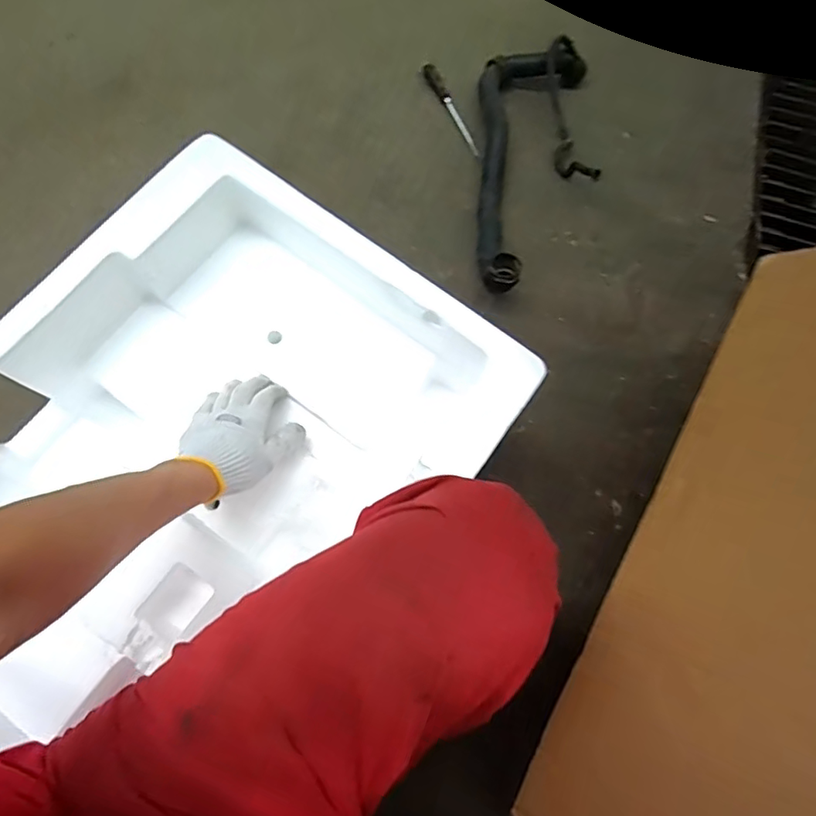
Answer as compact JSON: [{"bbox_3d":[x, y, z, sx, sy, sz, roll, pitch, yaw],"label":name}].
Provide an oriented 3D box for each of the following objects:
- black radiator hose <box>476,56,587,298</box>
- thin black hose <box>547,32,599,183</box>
[{"bbox_3d":[0.178,-0.467,1.008,0.185,0.093,0.568,18,69,6],"label":"black radiator hose"},{"bbox_3d":[0.309,-0.563,1.045,0.057,0.089,0.328,-2,69,-2],"label":"thin black hose"}]

